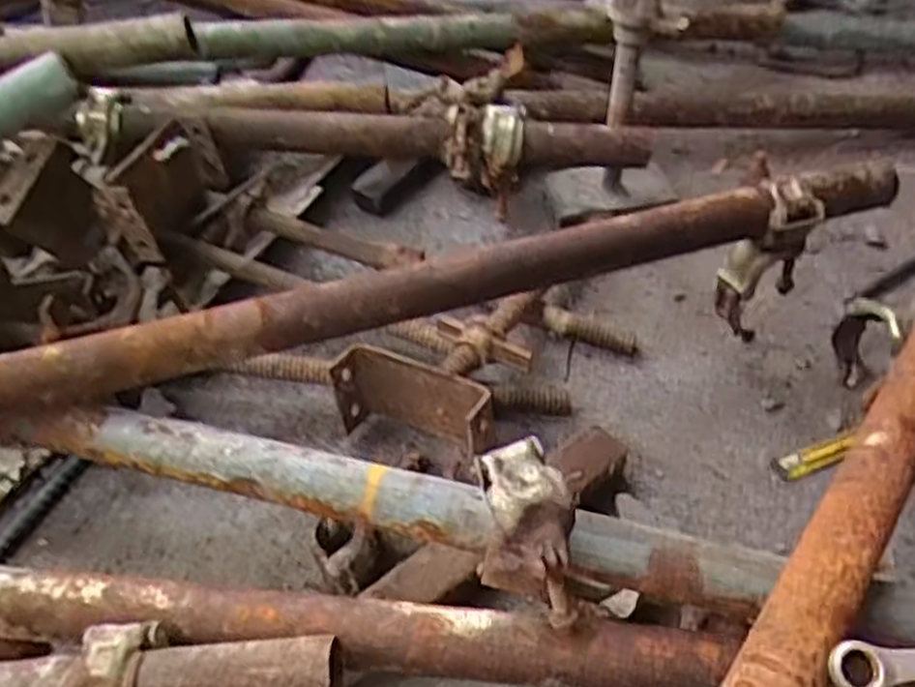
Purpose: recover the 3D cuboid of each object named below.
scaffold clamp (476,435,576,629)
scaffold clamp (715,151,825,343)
[{"bbox_3d":[0.049,0.133,0.525,0.061,0.124,0.058,-7,18,-2],"label":"scaffold clamp"},{"bbox_3d":[0.304,-0.097,0.777,0.080,0.161,0.076,-31,52,-22],"label":"scaffold clamp"}]

